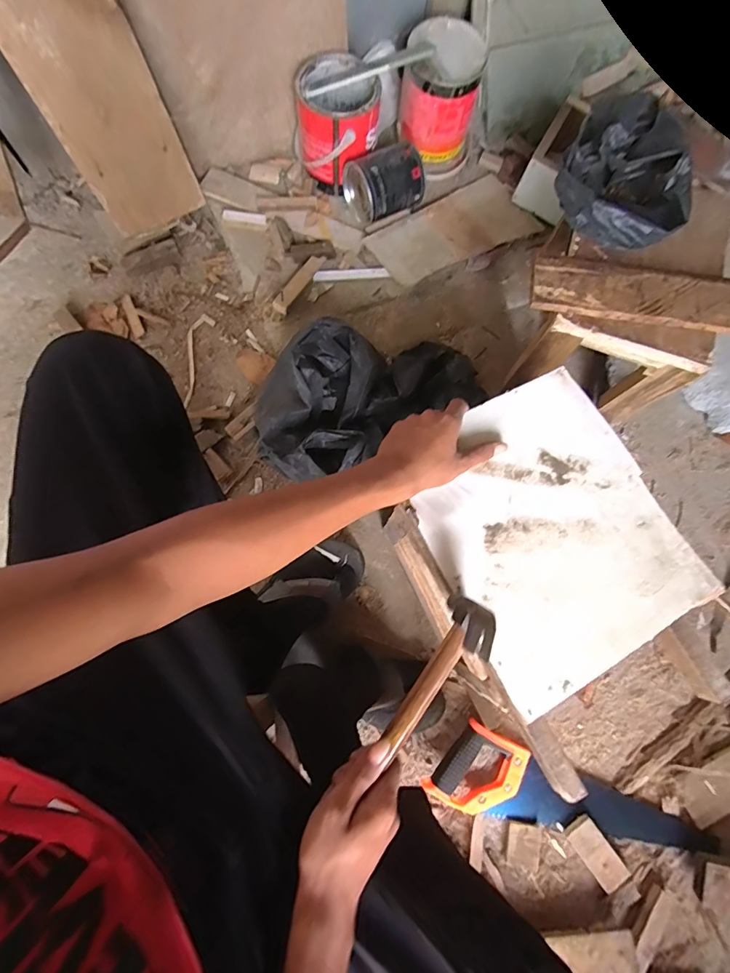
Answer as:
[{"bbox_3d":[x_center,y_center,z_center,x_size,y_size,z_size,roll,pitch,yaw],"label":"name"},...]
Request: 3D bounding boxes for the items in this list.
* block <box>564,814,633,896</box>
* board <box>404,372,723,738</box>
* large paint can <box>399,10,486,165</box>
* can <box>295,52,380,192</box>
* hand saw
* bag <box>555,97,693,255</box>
[{"bbox_3d":[0.333,0.527,0.618,0.043,0.014,0.090,-35,78,-10],"label":"block"},{"bbox_3d":[0.205,0.040,0.476,0.255,0.014,0.302,-27,77,-8],"label":"board"},{"bbox_3d":[0.152,-0.795,0.862,0.151,0.150,0.160,10,75,-2],"label":"large paint can"},{"bbox_3d":[-0.054,-0.698,0.838,0.151,0.150,0.161,5,75,-3],"label":"can"},{"bbox_3d":[0.302,0.485,0.630,0.403,0.025,0.122,24,75,5],"label":"hand saw"},{"bbox_3d":[0.371,-0.431,0.615,0.186,0.084,0.142,32,75,4],"label":"bag"}]

